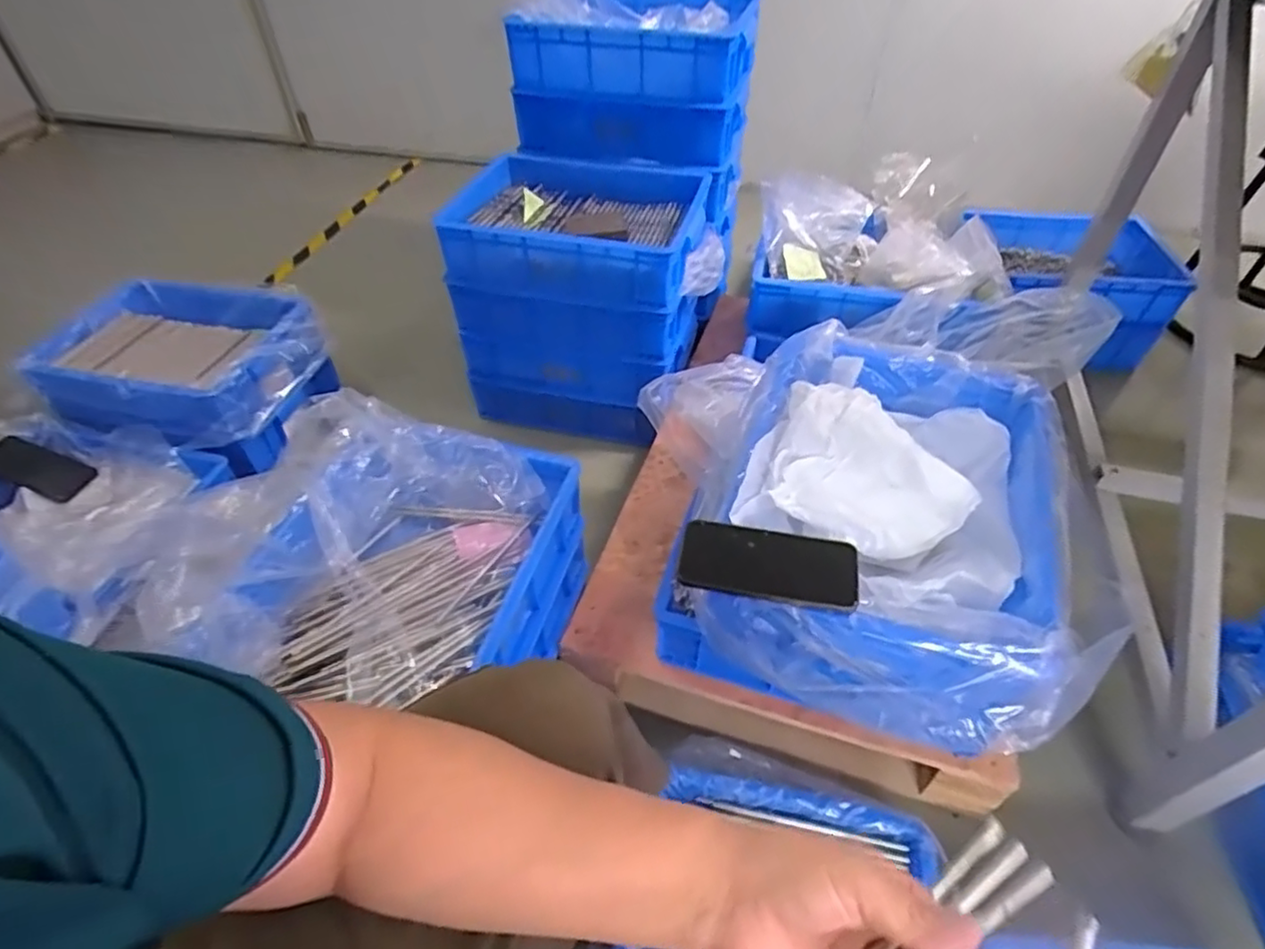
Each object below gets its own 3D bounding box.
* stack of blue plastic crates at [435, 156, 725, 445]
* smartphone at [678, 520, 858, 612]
[{"bbox_3d":[-0.078,-0.306,1.198,0.423,0.398,0.243,12,47,11],"label":"stack of blue plastic crates"},{"bbox_3d":[0.126,0.084,0.612,0.159,0.013,0.071,7,60,10],"label":"smartphone"}]

